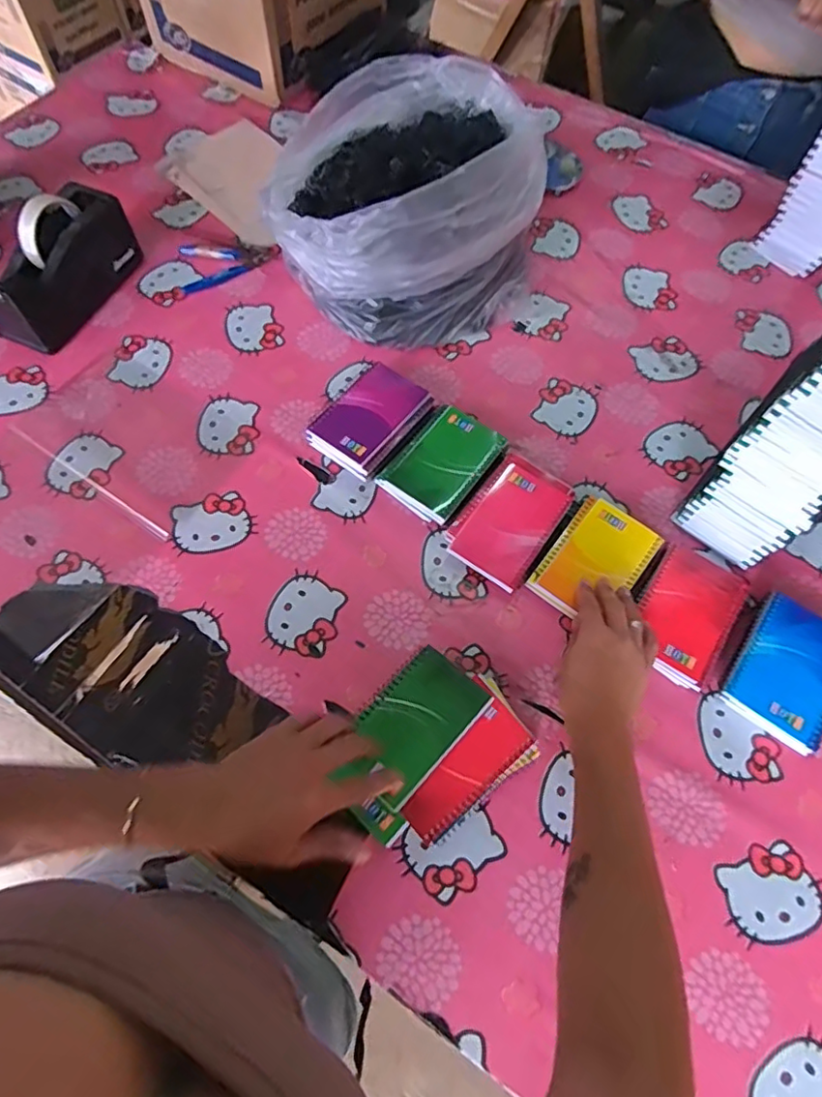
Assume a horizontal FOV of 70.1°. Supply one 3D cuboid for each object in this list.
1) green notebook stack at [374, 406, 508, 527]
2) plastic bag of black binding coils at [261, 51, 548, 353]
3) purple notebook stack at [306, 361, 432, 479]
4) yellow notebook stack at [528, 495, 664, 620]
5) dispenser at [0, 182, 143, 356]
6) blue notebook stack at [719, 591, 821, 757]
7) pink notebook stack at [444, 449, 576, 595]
[{"bbox_3d":[0.041,-0.097,0.677,0.096,0.022,0.138,36,68,14],"label":"green notebook stack"},{"bbox_3d":[0.000,-0.444,0.744,0.312,0.176,0.337,11,64,3],"label":"plastic bag of black binding coils"},{"bbox_3d":[-0.048,-0.148,0.682,0.097,0.034,0.133,30,66,12],"label":"purple notebook stack"},{"bbox_3d":[0.197,0.013,0.625,0.090,0.020,0.132,36,68,14],"label":"yellow notebook stack"},{"bbox_3d":[-0.429,-0.348,0.720,0.061,0.112,0.207,25,65,10],"label":"dispenser"},{"bbox_3d":[0.372,0.118,0.572,0.096,0.029,0.128,36,68,14],"label":"blue notebook stack"},{"bbox_3d":[0.113,-0.036,0.648,0.093,0.026,0.149,34,67,14],"label":"pink notebook stack"}]

